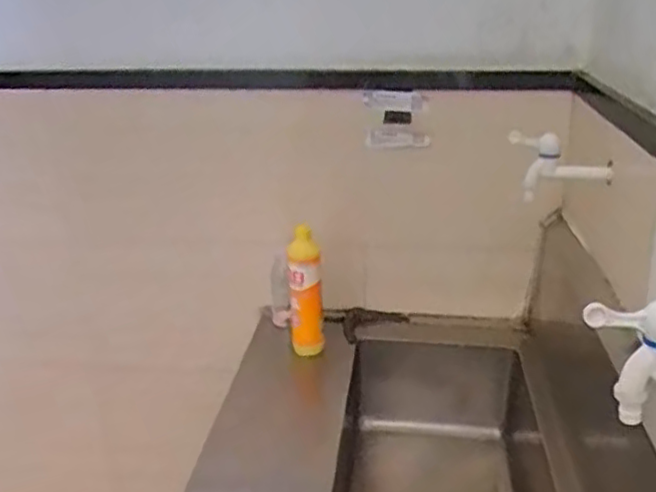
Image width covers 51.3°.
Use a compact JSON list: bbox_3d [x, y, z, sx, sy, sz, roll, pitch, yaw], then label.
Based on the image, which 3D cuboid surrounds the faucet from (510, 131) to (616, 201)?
[{"bbox_3d":[0.313,-0.109,0.926,0.132,0.091,0.046,4,23,15],"label":"faucet"}]

